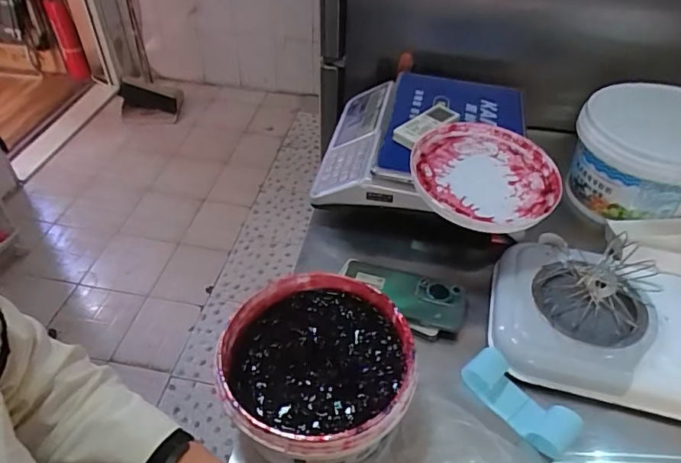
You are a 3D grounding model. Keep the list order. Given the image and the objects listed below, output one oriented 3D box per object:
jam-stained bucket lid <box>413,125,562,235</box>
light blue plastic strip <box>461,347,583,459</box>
[{"bbox_3d":[0.205,-0.083,0.712,0.202,0.032,0.210,1,44,-1],"label":"jam-stained bucket lid"},{"bbox_3d":[0.205,0.195,0.576,0.054,0.026,0.130,-30,52,-28],"label":"light blue plastic strip"}]

